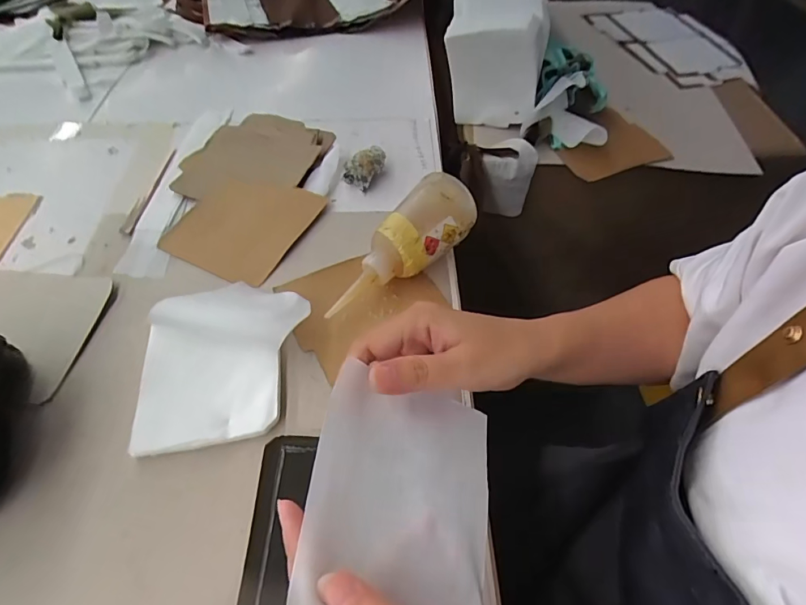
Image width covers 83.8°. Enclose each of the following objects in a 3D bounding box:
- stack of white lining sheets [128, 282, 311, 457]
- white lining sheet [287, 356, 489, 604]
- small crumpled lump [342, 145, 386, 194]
[{"bbox_3d":[-0.146,0.042,0.365,0.130,0.031,0.137,-6,54,-4],"label":"stack of white lining sheets"},{"bbox_3d":[0.004,0.101,0.242,0.107,0.010,0.117,23,48,-19],"label":"white lining sheet"},{"bbox_3d":[-0.042,-0.155,0.511,0.031,0.029,0.050,25,57,18],"label":"small crumpled lump"}]

